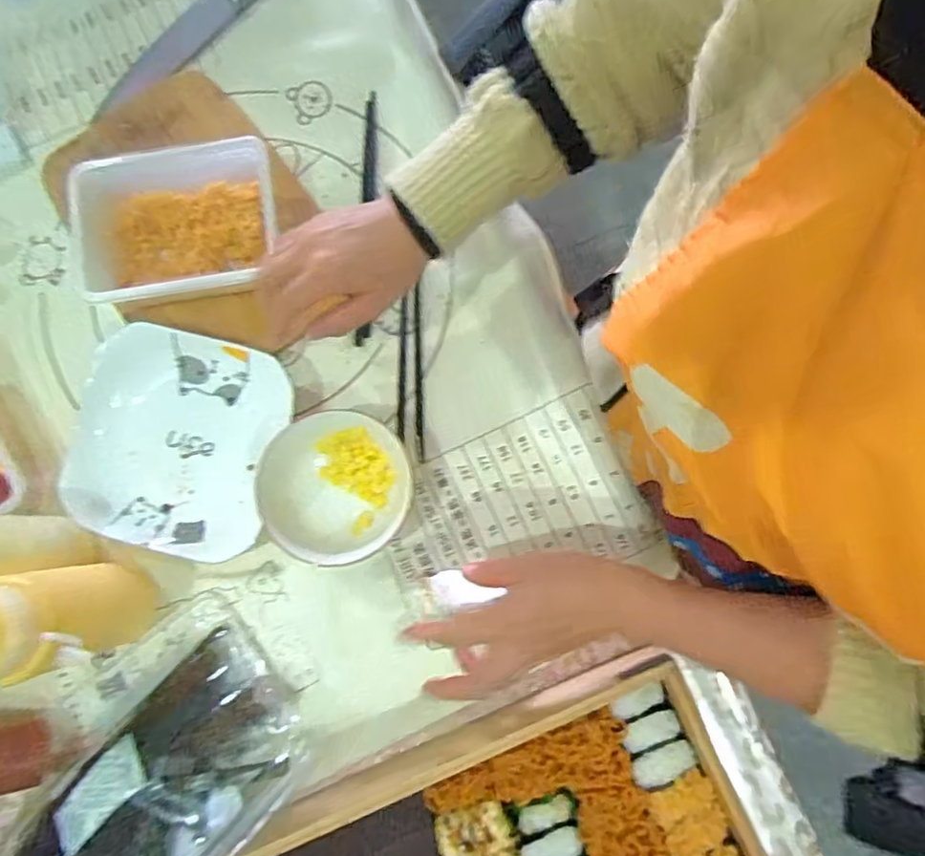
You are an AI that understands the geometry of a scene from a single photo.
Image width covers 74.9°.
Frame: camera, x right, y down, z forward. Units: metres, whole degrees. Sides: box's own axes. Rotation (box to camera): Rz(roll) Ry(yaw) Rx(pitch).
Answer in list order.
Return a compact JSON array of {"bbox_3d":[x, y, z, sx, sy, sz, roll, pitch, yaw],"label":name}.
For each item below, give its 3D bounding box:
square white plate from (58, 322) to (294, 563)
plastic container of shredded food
[{"bbox_3d":[-0.240,0.009,0.504,0.168,0.034,0.173,15,82,3],"label":"square white plate"},{"bbox_3d":[-0.246,-0.165,0.515,0.175,0.057,0.122,-11,81,-1],"label":"plastic container of shredded food"}]

